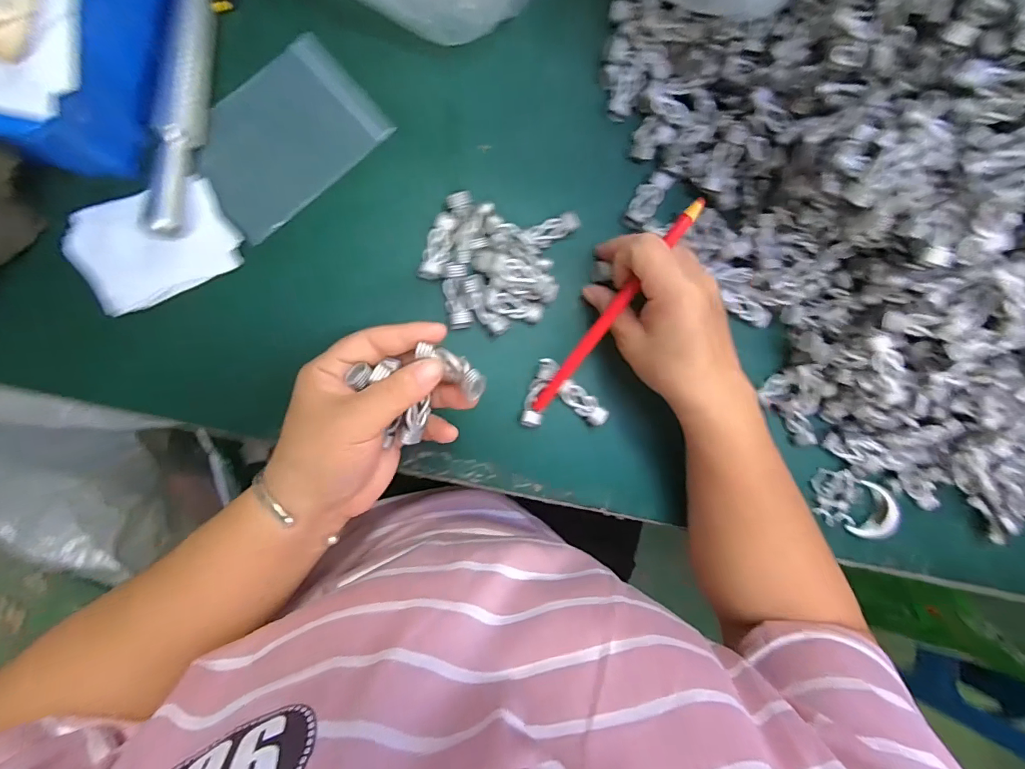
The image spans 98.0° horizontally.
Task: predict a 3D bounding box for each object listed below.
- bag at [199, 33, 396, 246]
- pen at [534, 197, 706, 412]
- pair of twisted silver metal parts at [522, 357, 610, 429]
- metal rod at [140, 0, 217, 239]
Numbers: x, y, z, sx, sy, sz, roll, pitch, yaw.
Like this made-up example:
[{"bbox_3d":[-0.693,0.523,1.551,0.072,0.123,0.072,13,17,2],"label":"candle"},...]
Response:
[{"bbox_3d":[-0.150,-0.163,0.293,0.121,0.009,0.074,-45,107,-9],"label":"bag"},{"bbox_3d":[0.066,-0.047,0.293,0.009,0.011,0.168,35,107,-8],"label":"pen"},{"bbox_3d":[0.041,0.012,0.327,0.059,0.010,0.049,17,88,-9],"label":"pair of twisted silver metal parts"},{"bbox_3d":[-0.196,-0.195,0.269,0.021,0.017,0.212,8,90,-9],"label":"metal rod"}]

